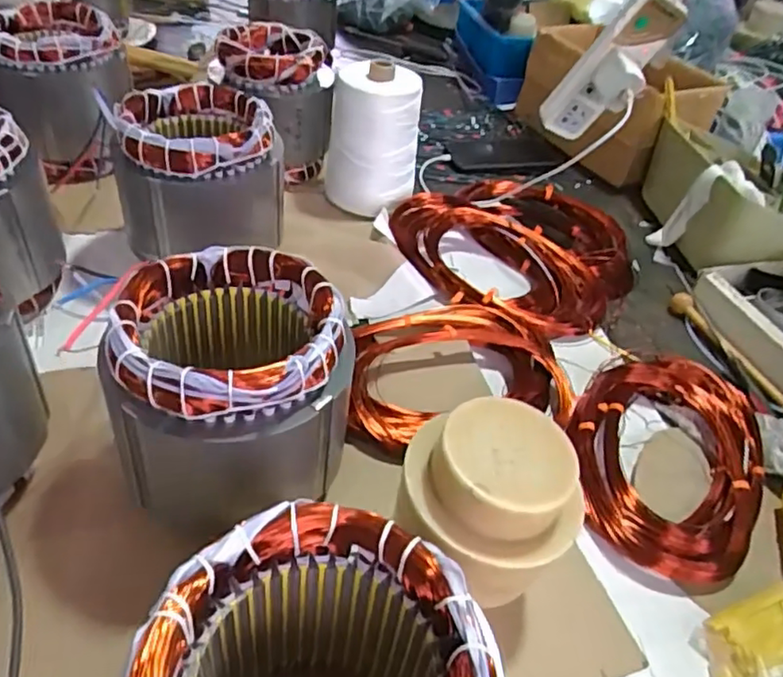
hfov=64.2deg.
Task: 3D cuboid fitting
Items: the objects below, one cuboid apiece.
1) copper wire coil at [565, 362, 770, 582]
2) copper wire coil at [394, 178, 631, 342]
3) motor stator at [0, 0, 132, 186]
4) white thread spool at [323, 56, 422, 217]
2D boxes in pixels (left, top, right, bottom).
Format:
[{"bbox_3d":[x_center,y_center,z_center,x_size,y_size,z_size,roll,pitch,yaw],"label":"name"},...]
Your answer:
[{"bbox_3d":[0.236,0.094,0.529,0.156,0.032,0.214,22,44,15],"label":"copper wire coil"},{"bbox_3d":[0.162,-0.107,0.732,0.258,0.042,0.257,5,42,-4],"label":"copper wire coil"},{"bbox_3d":[-0.393,-0.291,0.743,0.145,0.159,0.143,-17,48,-25],"label":"motor stator"},{"bbox_3d":[-0.025,-0.238,0.757,0.110,0.162,0.085,9,42,1],"label":"white thread spool"}]

